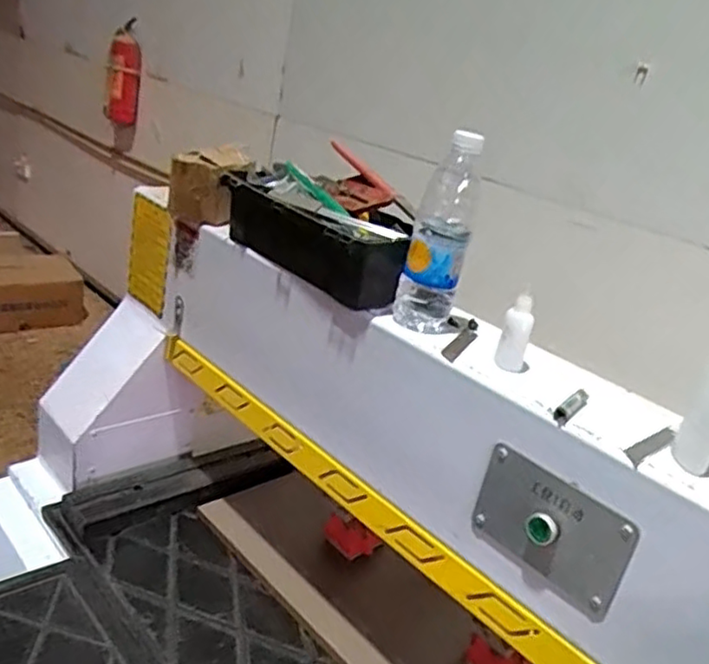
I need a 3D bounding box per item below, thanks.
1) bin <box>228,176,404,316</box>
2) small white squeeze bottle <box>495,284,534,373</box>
[{"bbox_3d":[-0.061,-0.118,0.850,0.101,0.088,0.307,-6,28,-38],"label":"bin"},{"bbox_3d":[0.167,0.000,0.688,0.028,0.079,0.031,17,22,12],"label":"small white squeeze bottle"}]

